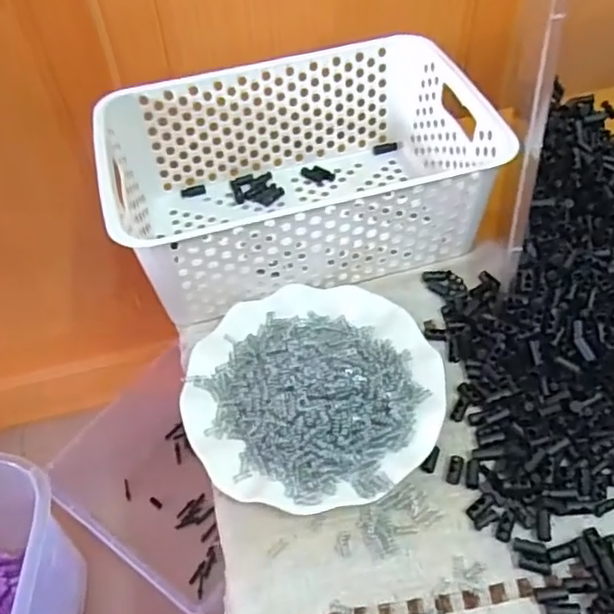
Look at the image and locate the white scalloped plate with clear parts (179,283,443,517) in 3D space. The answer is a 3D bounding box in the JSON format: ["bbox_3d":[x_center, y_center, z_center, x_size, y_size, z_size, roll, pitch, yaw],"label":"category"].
[{"bbox_3d":[0.004,0.052,0.451,0.177,0.044,0.181,-1,51,2],"label":"white scalloped plate with clear parts"}]

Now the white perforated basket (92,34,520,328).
[{"bbox_3d":[-0.010,-0.114,0.547,0.305,0.106,0.199,-14,52,-9],"label":"white perforated basket"}]

